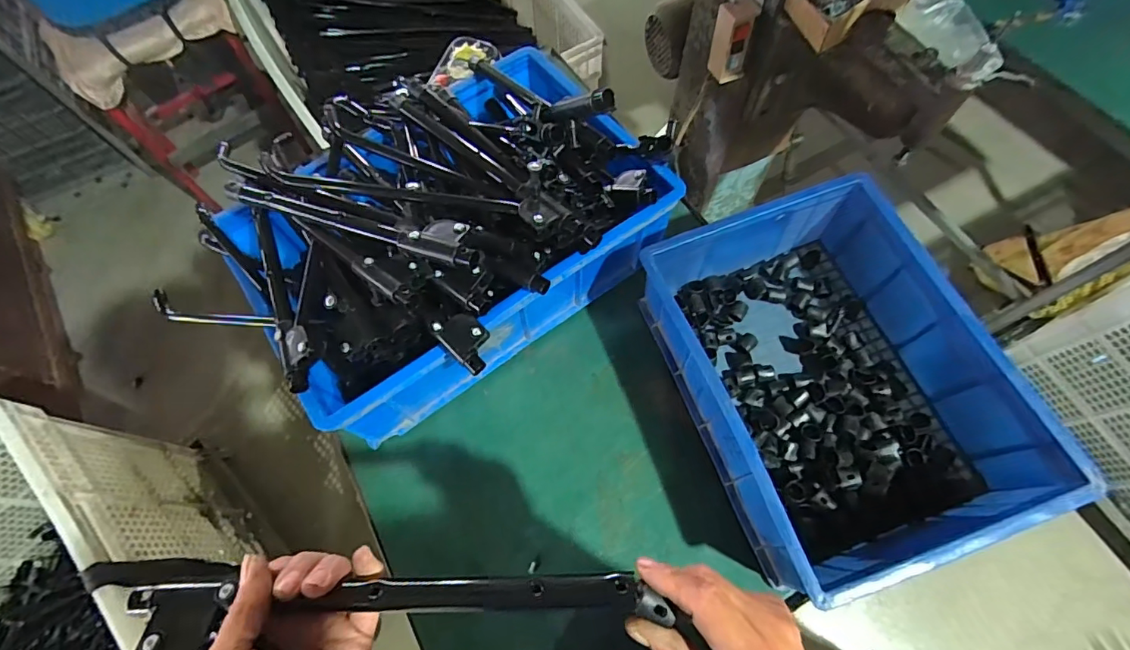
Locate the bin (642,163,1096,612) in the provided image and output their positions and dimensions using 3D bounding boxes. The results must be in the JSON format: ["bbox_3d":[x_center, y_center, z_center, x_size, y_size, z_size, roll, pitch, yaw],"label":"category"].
[{"bbox_3d":[0.303,0.059,0.600,0.298,0.139,0.412,-19,67,-6],"label":"bin"}]

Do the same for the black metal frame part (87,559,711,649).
[{"bbox_3d":[-0.090,0.198,0.262,0.328,0.045,0.116,0,66,5],"label":"black metal frame part"}]

